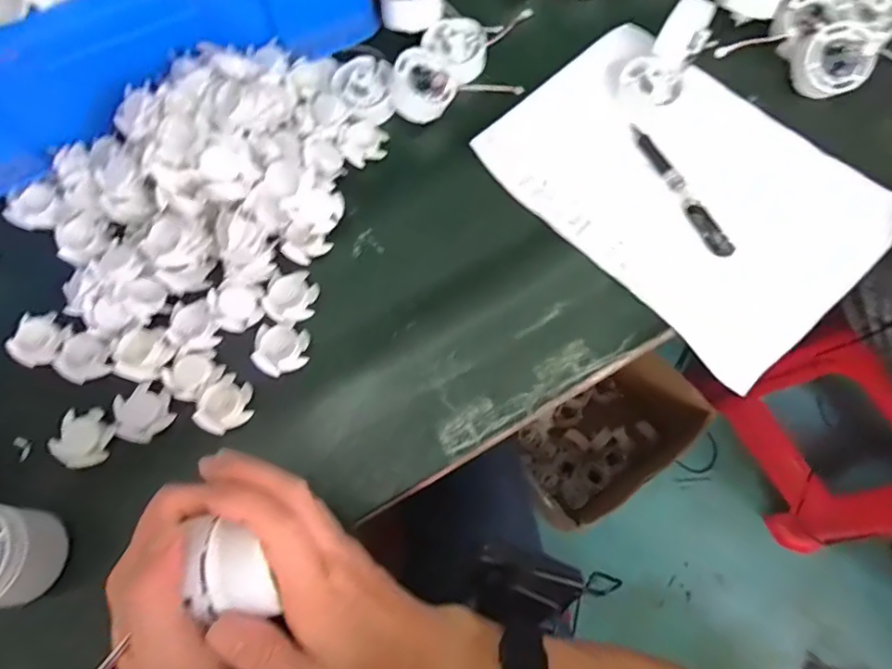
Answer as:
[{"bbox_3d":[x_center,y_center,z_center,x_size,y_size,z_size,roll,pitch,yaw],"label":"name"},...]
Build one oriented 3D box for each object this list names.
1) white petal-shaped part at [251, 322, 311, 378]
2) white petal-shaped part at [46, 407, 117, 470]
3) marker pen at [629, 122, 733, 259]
[{"bbox_3d":[-0.125,0.012,0.424,0.038,0.013,0.037,9,72,4],"label":"white petal-shaped part"},{"bbox_3d":[-0.260,0.074,0.403,0.036,0.015,0.042,19,73,7],"label":"white petal-shaped part"},{"bbox_3d":[0.194,-0.121,0.458,0.018,0.011,0.133,-25,73,-7],"label":"marker pen"}]

